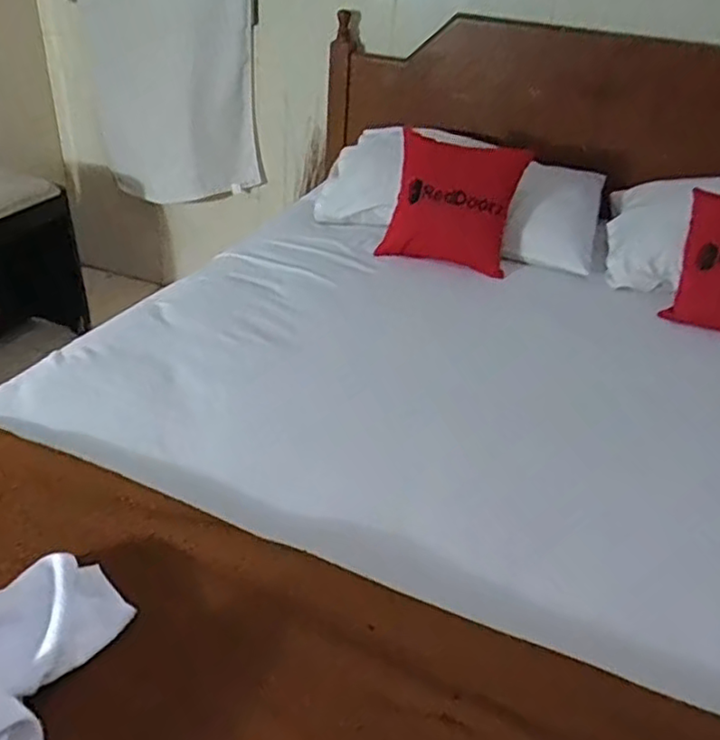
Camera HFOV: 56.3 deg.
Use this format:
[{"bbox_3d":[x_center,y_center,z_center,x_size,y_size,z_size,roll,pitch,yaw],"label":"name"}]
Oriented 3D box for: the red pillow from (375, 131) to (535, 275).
[{"bbox_3d":[0.197,-0.346,1.420,0.256,0.252,0.127,10,33,7],"label":"red pillow"}]

